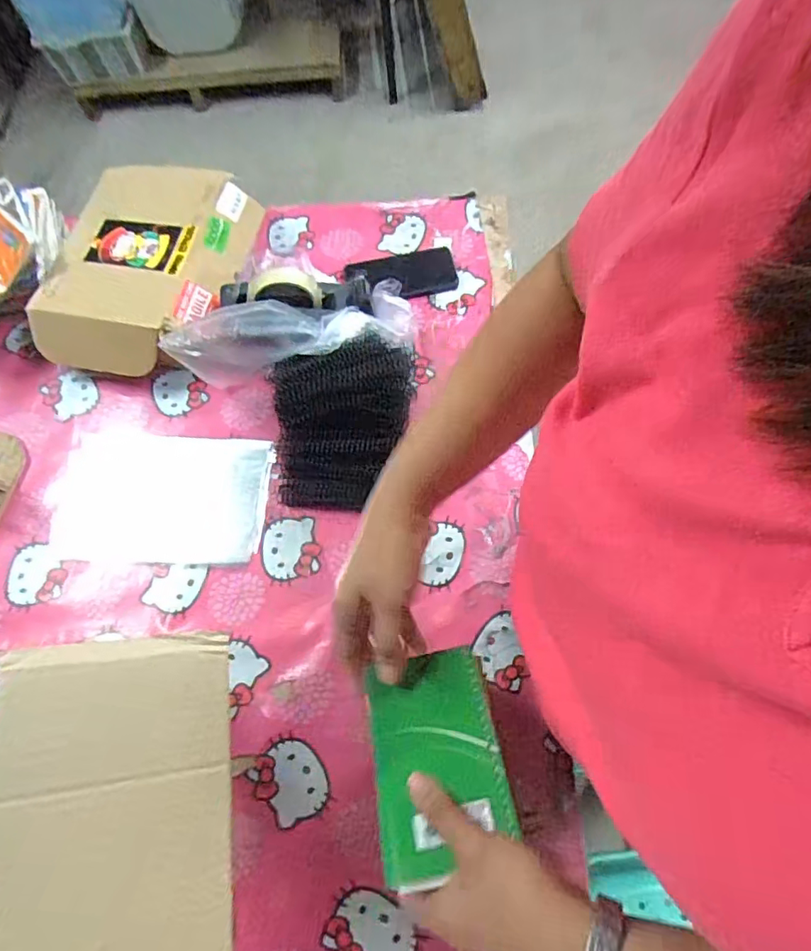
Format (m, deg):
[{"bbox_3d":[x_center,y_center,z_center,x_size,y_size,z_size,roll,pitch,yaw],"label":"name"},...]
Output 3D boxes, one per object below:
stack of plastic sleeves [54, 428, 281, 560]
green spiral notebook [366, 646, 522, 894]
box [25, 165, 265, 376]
[{"bbox_3d":[-0.323,0.027,0.709,0.283,0.015,0.173,2,68,4],"label":"stack of plastic sleeves"},{"bbox_3d":[0.020,0.193,0.367,0.087,0.018,0.130,-12,68,-2],"label":"green spiral notebook"},{"bbox_3d":[-0.370,-0.297,0.786,0.253,0.099,0.320,9,69,6],"label":"box"}]

